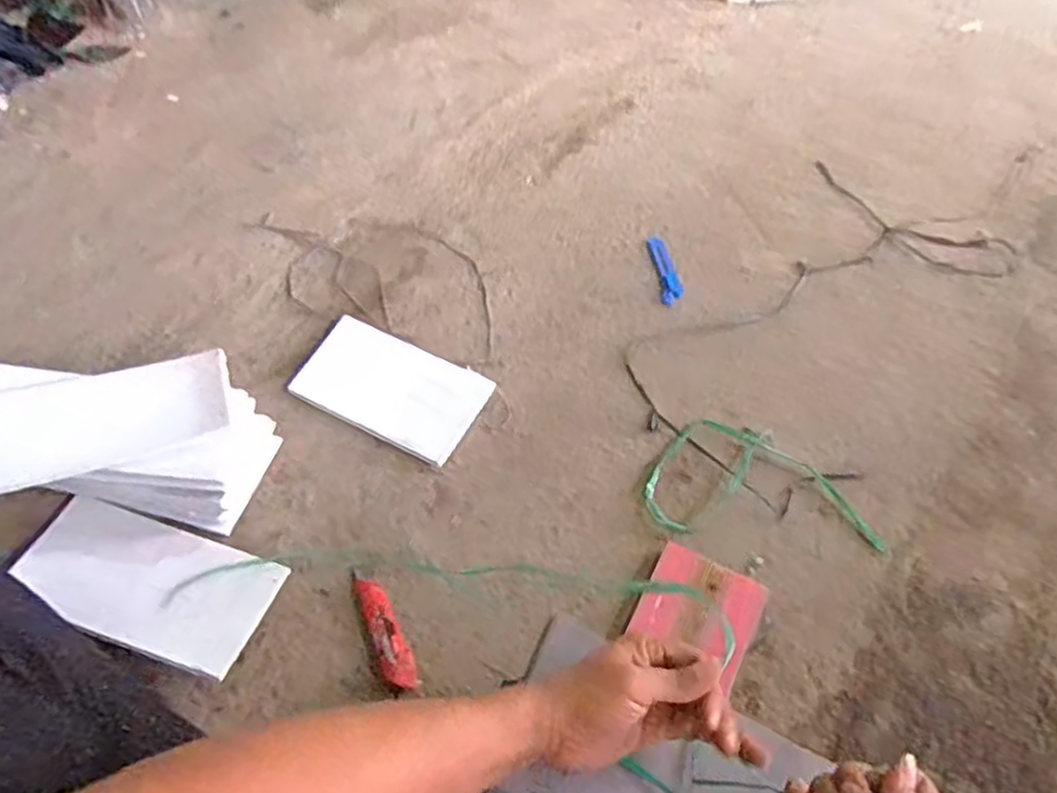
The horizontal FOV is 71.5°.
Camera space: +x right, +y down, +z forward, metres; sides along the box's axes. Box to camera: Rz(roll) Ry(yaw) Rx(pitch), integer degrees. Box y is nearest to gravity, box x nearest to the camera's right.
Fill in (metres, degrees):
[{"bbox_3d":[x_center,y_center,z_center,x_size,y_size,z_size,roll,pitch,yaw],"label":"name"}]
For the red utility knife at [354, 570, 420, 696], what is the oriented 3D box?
[{"bbox_3d":[-0.160,0.259,0.814,0.038,0.020,0.141,-18,60,-16],"label":"red utility knife"}]

